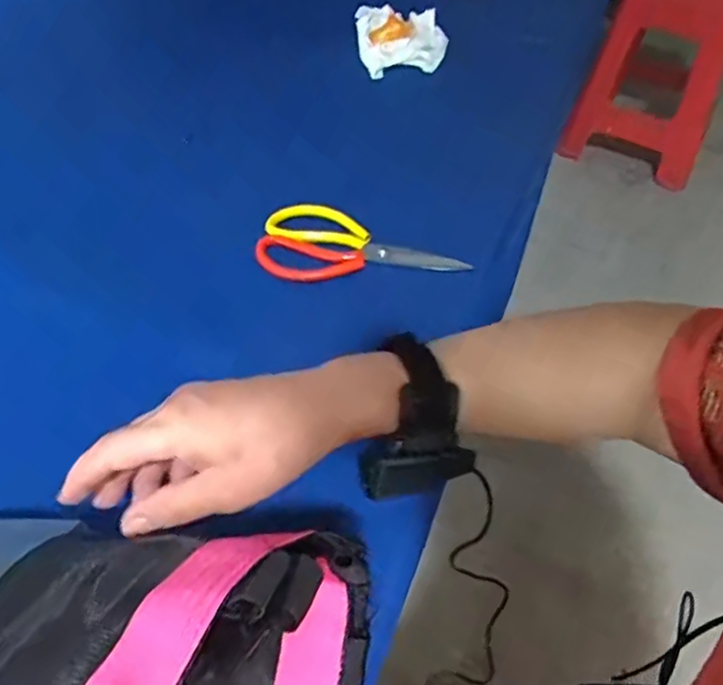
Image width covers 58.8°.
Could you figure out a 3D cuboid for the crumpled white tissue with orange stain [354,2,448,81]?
[{"bbox_3d":[0.058,-0.441,0.927,0.133,0.063,0.101,-13,50,-13],"label":"crumpled white tissue with orange stain"}]

